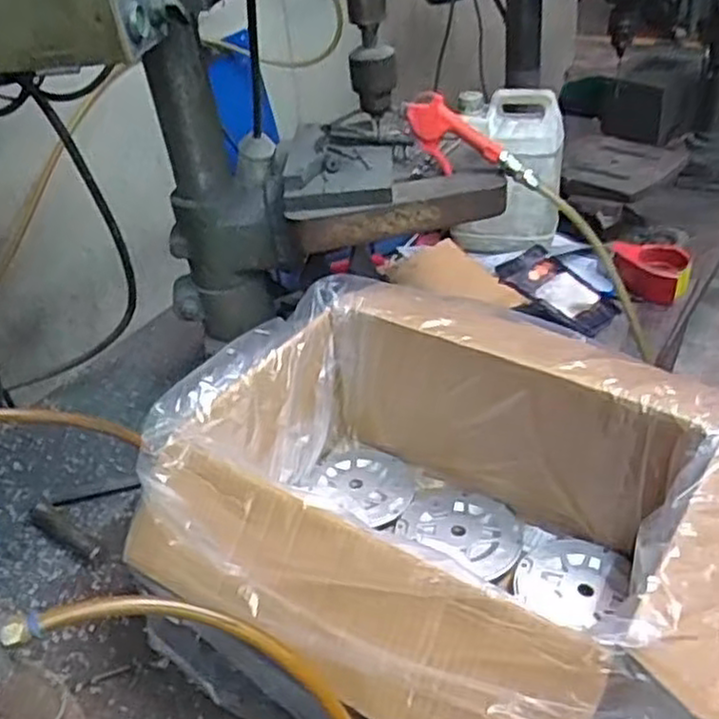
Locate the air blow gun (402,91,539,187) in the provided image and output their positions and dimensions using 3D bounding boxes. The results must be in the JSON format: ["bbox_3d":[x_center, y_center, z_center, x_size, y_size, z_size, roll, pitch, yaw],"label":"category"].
[{"bbox_3d":[0.133,-0.253,0.898,0.182,0.075,0.028,30,44,1],"label":"air blow gun"}]

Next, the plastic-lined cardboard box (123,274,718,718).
[{"bbox_3d":[0.102,0.162,0.734,0.558,0.229,0.449,22,46,34],"label":"plastic-lined cardboard box"}]

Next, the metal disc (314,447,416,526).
[{"bbox_3d":[0.007,0.148,0.912,0.128,0.013,0.111,22,36,34],"label":"metal disc"}]

